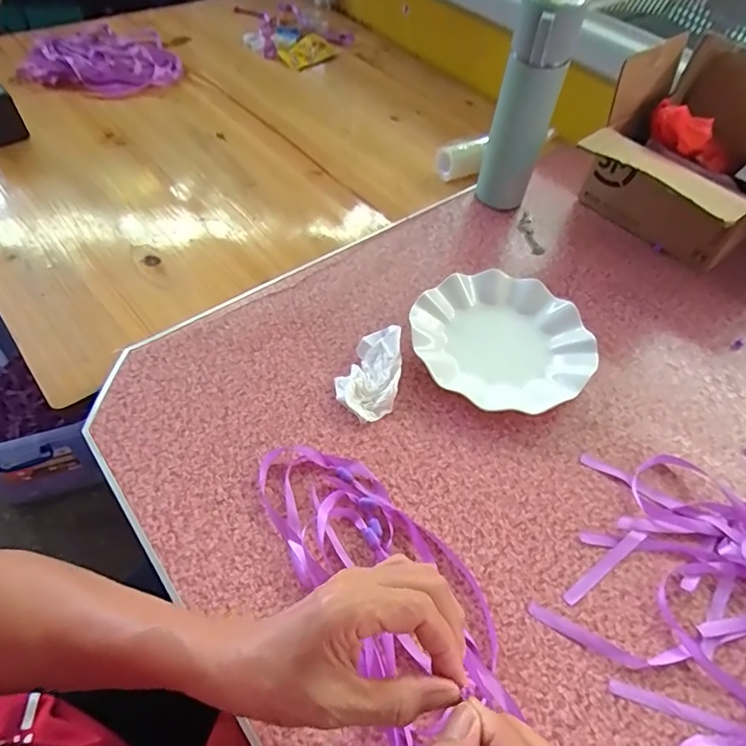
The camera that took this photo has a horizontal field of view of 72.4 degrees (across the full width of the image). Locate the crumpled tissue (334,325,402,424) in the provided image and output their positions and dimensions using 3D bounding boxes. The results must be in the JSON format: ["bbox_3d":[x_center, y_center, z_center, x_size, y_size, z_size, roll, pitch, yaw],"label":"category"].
[{"bbox_3d":[-0.003,-0.002,0.504,0.057,0.032,0.095,12,54,4],"label":"crumpled tissue"}]

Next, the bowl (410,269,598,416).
[{"bbox_3d":[0.135,-0.037,0.547,0.182,0.035,0.171,2,54,-3],"label":"bowl"}]

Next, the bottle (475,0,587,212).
[{"bbox_3d":[0.177,-0.303,0.610,0.067,0.249,0.070,21,55,10],"label":"bottle"}]

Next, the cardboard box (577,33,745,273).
[{"bbox_3d":[0.406,-0.235,0.614,0.216,0.193,0.271,-34,63,-25],"label":"cardboard box"}]

